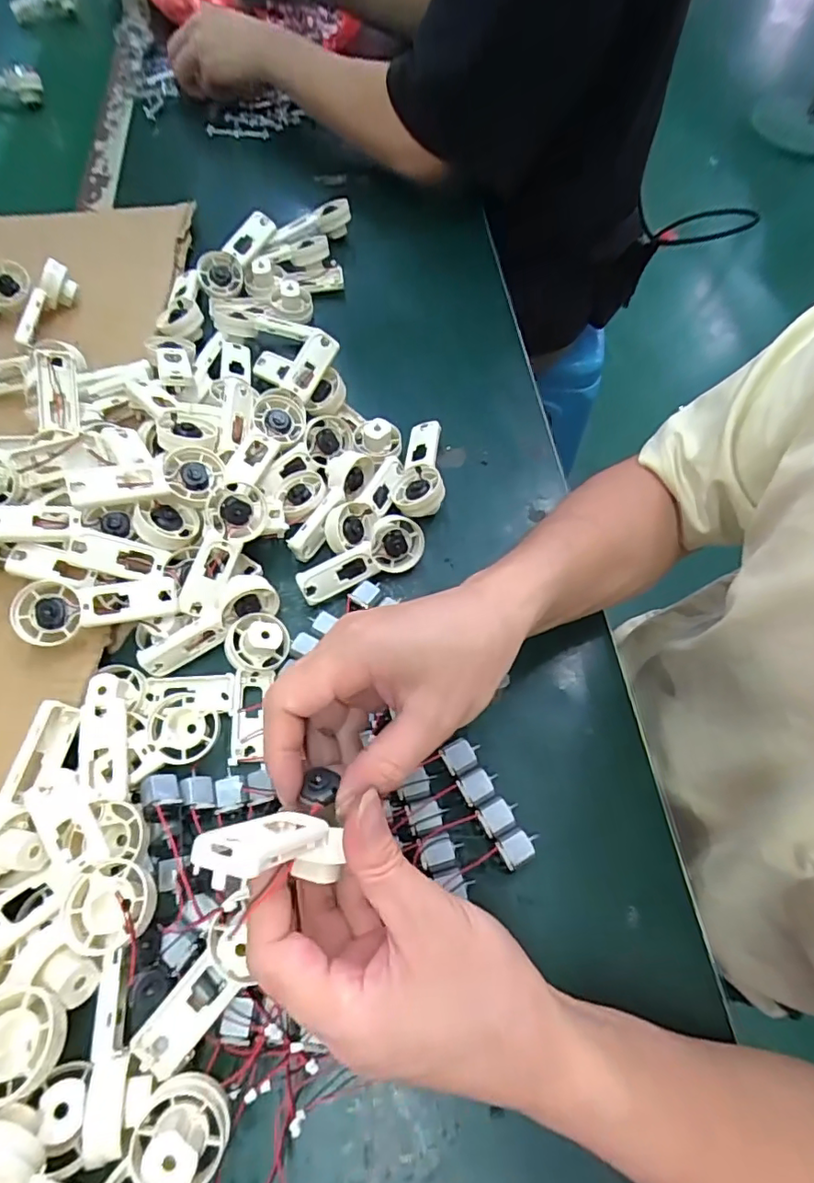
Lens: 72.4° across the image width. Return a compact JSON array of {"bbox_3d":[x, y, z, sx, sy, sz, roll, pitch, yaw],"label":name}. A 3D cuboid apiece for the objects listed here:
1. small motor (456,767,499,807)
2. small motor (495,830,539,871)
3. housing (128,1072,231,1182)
[{"bbox_3d":[0.044,0.116,0.334,0.025,0.007,0.017,-27,67,-15],"label":"small motor"},{"bbox_3d":[0.064,0.147,0.322,0.025,0.015,0.016,-27,67,-15],"label":"small motor"},{"bbox_3d":[-0.098,0.233,0.240,0.040,0.026,0.036,5,63,0],"label":"housing"}]

